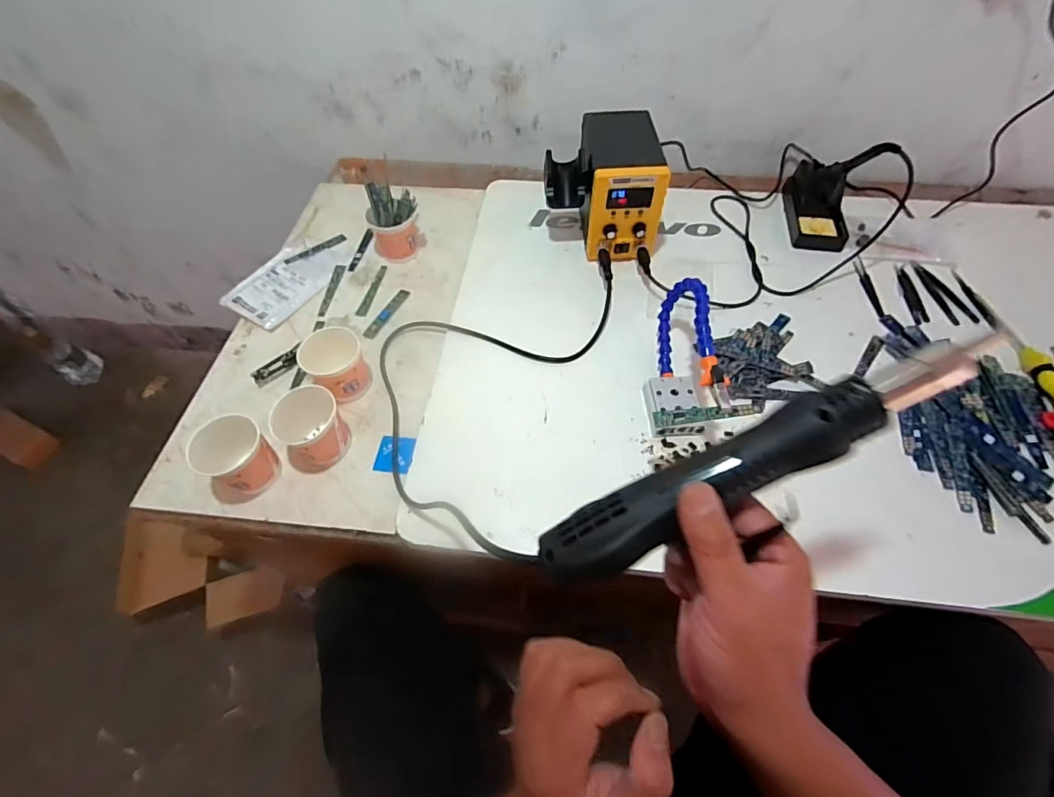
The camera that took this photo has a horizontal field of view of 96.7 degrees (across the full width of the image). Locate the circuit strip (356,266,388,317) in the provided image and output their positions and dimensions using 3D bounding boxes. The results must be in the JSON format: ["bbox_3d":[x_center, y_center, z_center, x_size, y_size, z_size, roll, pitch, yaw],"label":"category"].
[{"bbox_3d":[-0.227,-0.158,0.685,0.016,0.004,0.098,7,58,7],"label":"circuit strip"}]

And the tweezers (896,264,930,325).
[{"bbox_3d":[0.522,-0.141,0.637,0.024,0.007,0.108,5,55,5],"label":"tweezers"}]

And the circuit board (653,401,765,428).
[{"bbox_3d":[0.168,0.013,0.433,0.099,0.008,0.014,-6,55,-3],"label":"circuit board"}]

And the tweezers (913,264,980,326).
[{"bbox_3d":[0.552,-0.141,0.625,0.034,0.006,0.114,-6,55,-3],"label":"tweezers"}]

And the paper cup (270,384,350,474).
[{"bbox_3d":[-0.237,0.037,0.519,0.063,0.075,0.074,38,66,24],"label":"paper cup"}]

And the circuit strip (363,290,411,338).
[{"bbox_3d":[-0.196,-0.120,0.657,0.019,0.005,0.097,18,60,14],"label":"circuit strip"}]

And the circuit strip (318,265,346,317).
[{"bbox_3d":[-0.287,-0.158,0.687,0.017,0.005,0.101,3,57,5],"label":"circuit strip"}]

